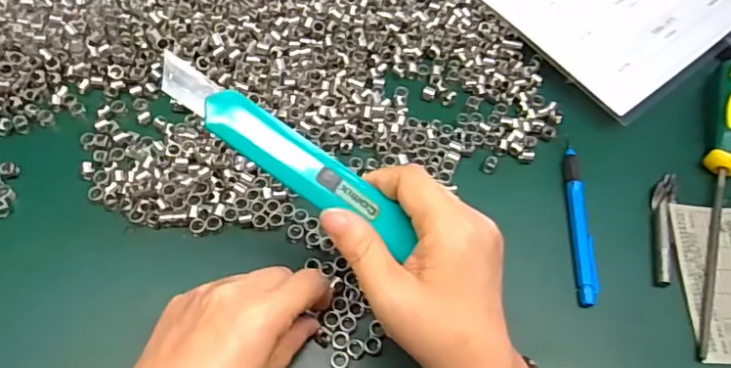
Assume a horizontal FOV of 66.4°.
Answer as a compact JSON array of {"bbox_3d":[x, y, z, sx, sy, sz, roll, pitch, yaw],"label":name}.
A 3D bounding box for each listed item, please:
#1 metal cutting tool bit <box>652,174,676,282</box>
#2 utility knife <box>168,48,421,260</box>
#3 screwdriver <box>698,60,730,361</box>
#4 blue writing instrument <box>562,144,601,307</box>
[{"bbox_3d":[0.208,0.029,0.391,0.014,0.009,0.088,19,61,6],"label":"metal cutting tool bit"},{"bbox_3d":[-0.036,-0.013,0.270,0.141,0.009,0.023,34,62,-10],"label":"utility knife"},{"bbox_3d":[0.256,0.004,0.398,0.024,0.026,0.242,20,61,7],"label":"screwdriver"},{"bbox_3d":[0.148,0.026,0.385,0.013,0.011,0.118,4,60,-2],"label":"blue writing instrument"}]

